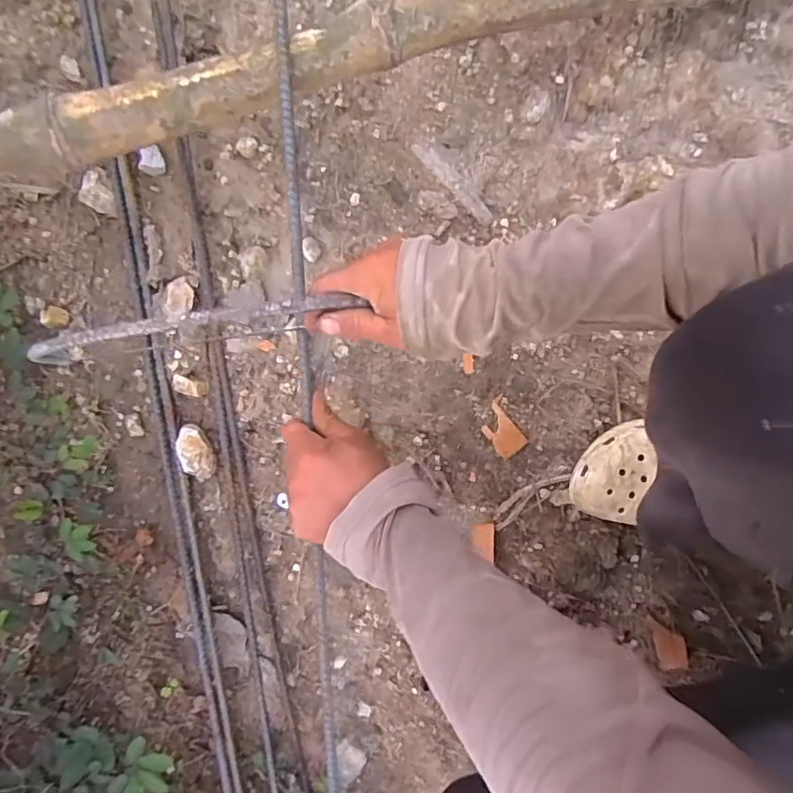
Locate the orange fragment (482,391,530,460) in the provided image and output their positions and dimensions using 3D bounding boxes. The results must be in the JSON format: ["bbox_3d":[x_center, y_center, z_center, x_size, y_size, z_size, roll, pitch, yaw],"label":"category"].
[{"bbox_3d":[0.113,0.034,0.596,0.036,0.011,0.060,-31,80,-5],"label":"orange fragment"}]

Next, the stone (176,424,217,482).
[{"bbox_3d":[-0.214,0.061,0.593,0.034,0.019,0.062,-21,100,-16],"label":"stone"}]

